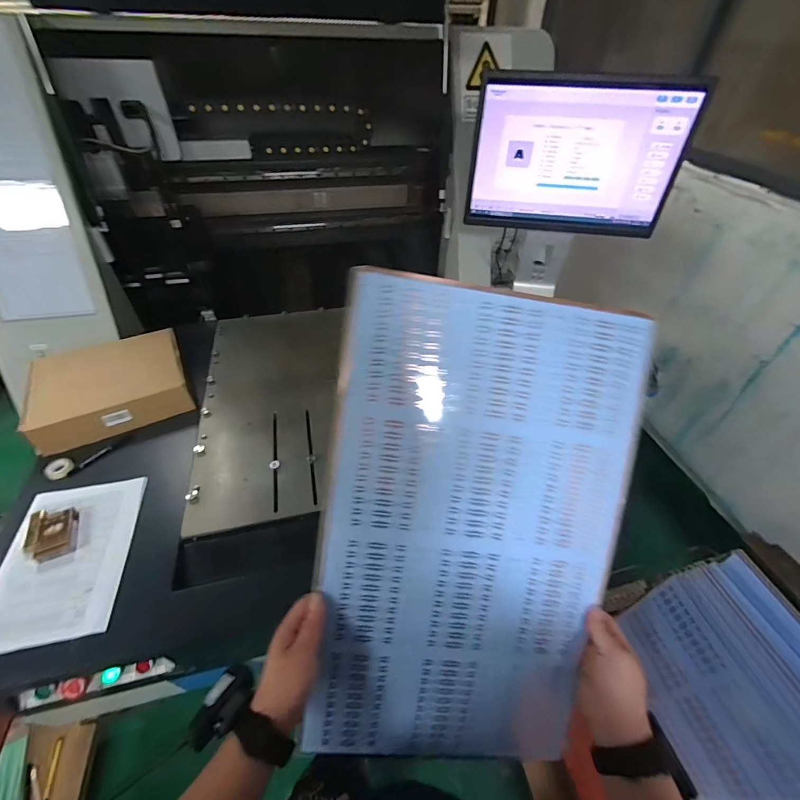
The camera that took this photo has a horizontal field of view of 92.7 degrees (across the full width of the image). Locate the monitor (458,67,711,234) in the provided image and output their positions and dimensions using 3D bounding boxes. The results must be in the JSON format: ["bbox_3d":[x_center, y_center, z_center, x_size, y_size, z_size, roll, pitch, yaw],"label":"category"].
[{"bbox_3d":[0.380,-0.524,0.837,0.436,0.277,0.062,4,45,1],"label":"monitor"}]

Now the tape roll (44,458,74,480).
[{"bbox_3d":[-0.744,0.148,0.833,0.047,0.023,0.047,1,45,-1],"label":"tape roll"}]

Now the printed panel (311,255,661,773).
[{"bbox_3d":[0.089,0.162,0.447,0.341,0.560,0.014,6,6,-5],"label":"printed panel"}]

